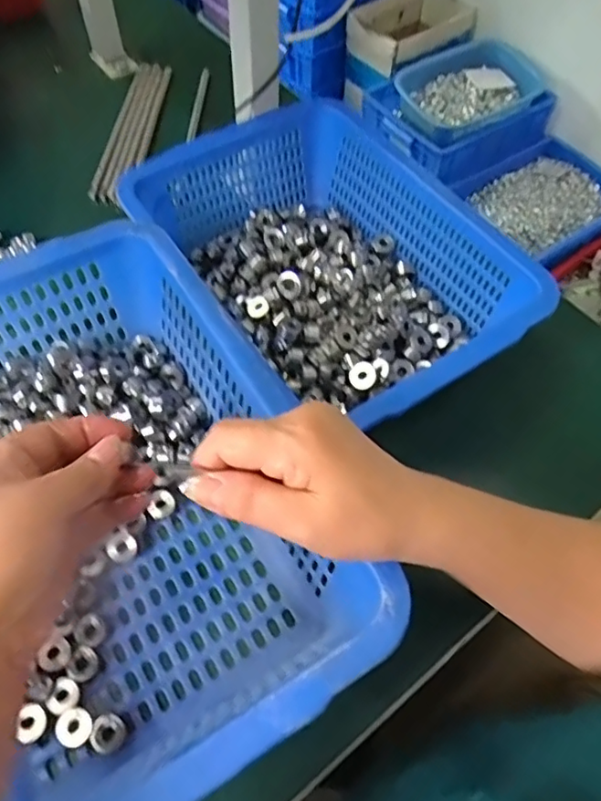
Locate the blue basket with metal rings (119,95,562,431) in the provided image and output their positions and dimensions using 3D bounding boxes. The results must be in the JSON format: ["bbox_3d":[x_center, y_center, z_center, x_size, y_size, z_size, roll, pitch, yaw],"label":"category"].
[{"bbox_3d":[0.023,-0.114,0.490,0.223,0.082,0.307,-36,66,-21],"label":"blue basket with metal rings"}]

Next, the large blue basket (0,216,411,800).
[{"bbox_3d":[-0.137,0.071,0.380,0.266,0.112,0.351,-27,63,-17],"label":"large blue basket"}]

